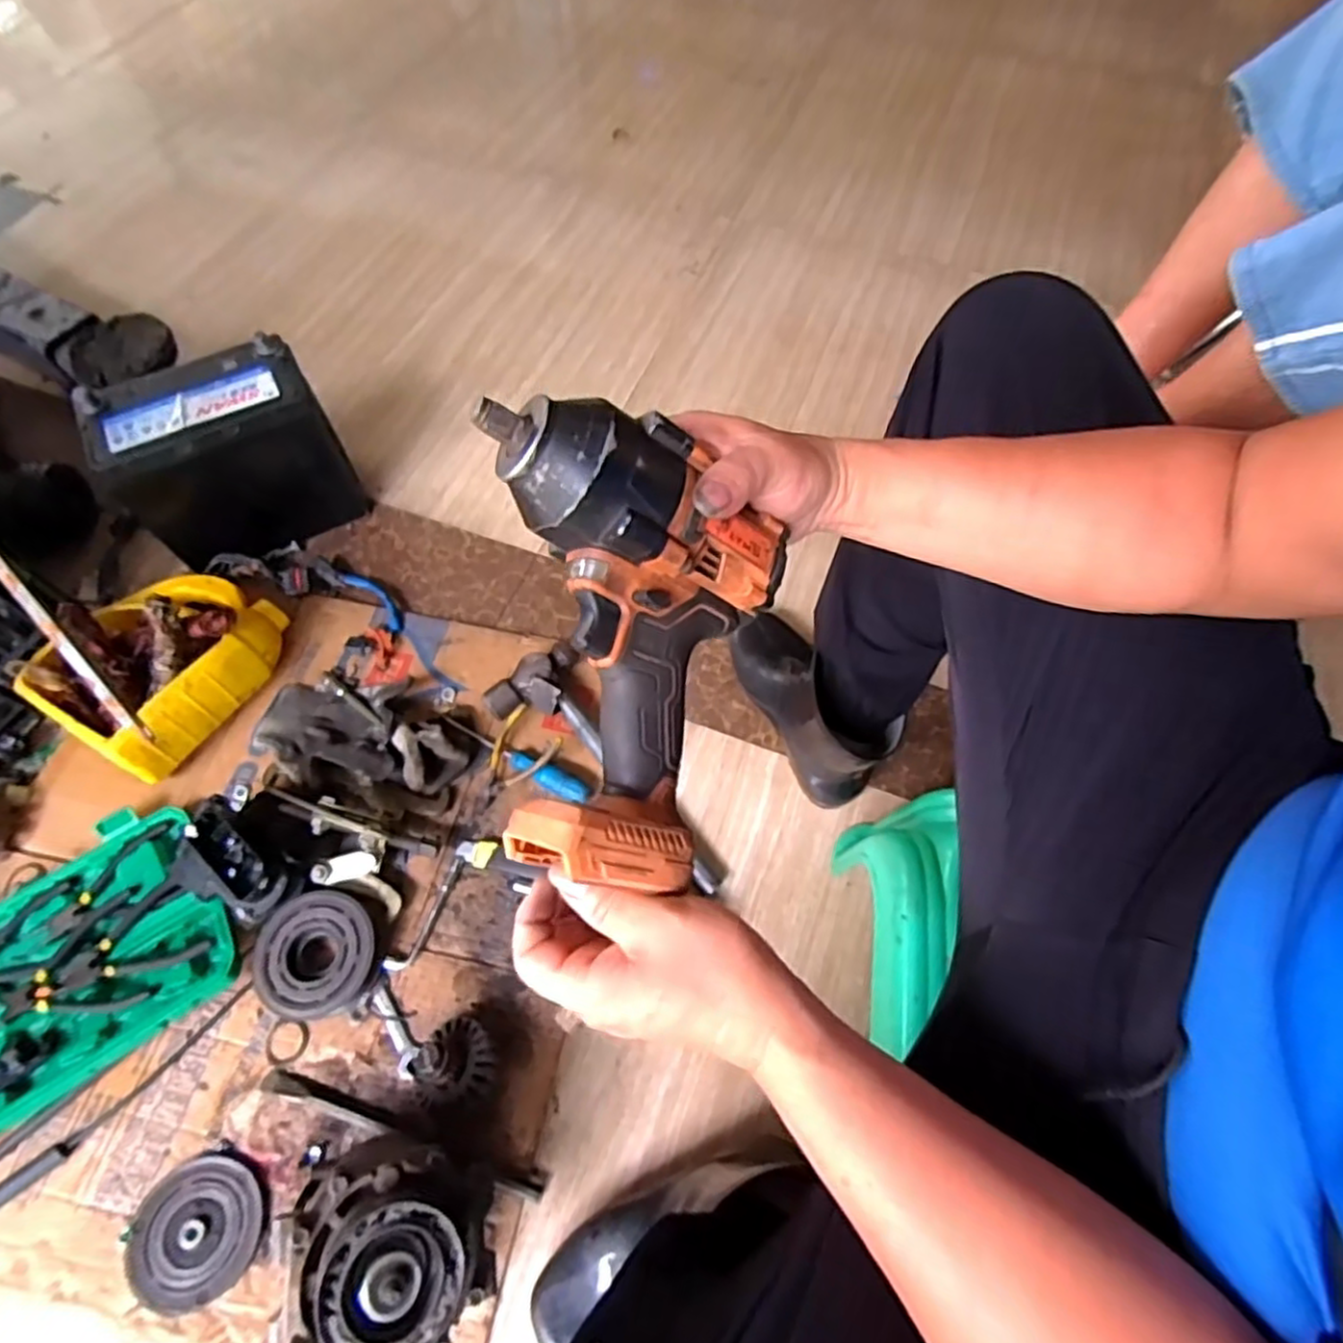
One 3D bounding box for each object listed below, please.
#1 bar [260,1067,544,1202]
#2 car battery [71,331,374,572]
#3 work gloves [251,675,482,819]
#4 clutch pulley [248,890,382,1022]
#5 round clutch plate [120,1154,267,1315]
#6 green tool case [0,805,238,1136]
[{"bbox_3d":[-0.244,0.411,0.644,0.273,0.020,0.020,16,63,7],"label":"bar"},{"bbox_3d":[-0.536,-0.255,0.884,0.244,0.209,0.122,-31,67,-16],"label":"car battery"},{"bbox_3d":[-0.344,0.068,0.797,0.249,0.056,0.143,18,63,8],"label":"work gloves"},{"bbox_3d":[-0.348,0.274,0.692,0.121,0.043,0.110,0,62,-1],"label":"clutch pulley"},{"bbox_3d":[-0.406,0.480,0.615,0.102,0.008,0.106,0,62,-1],"label":"round clutch plate"},{"bbox_3d":[-0.591,0.285,0.686,0.302,0.038,0.223,-31,67,-16],"label":"green tool case"}]

